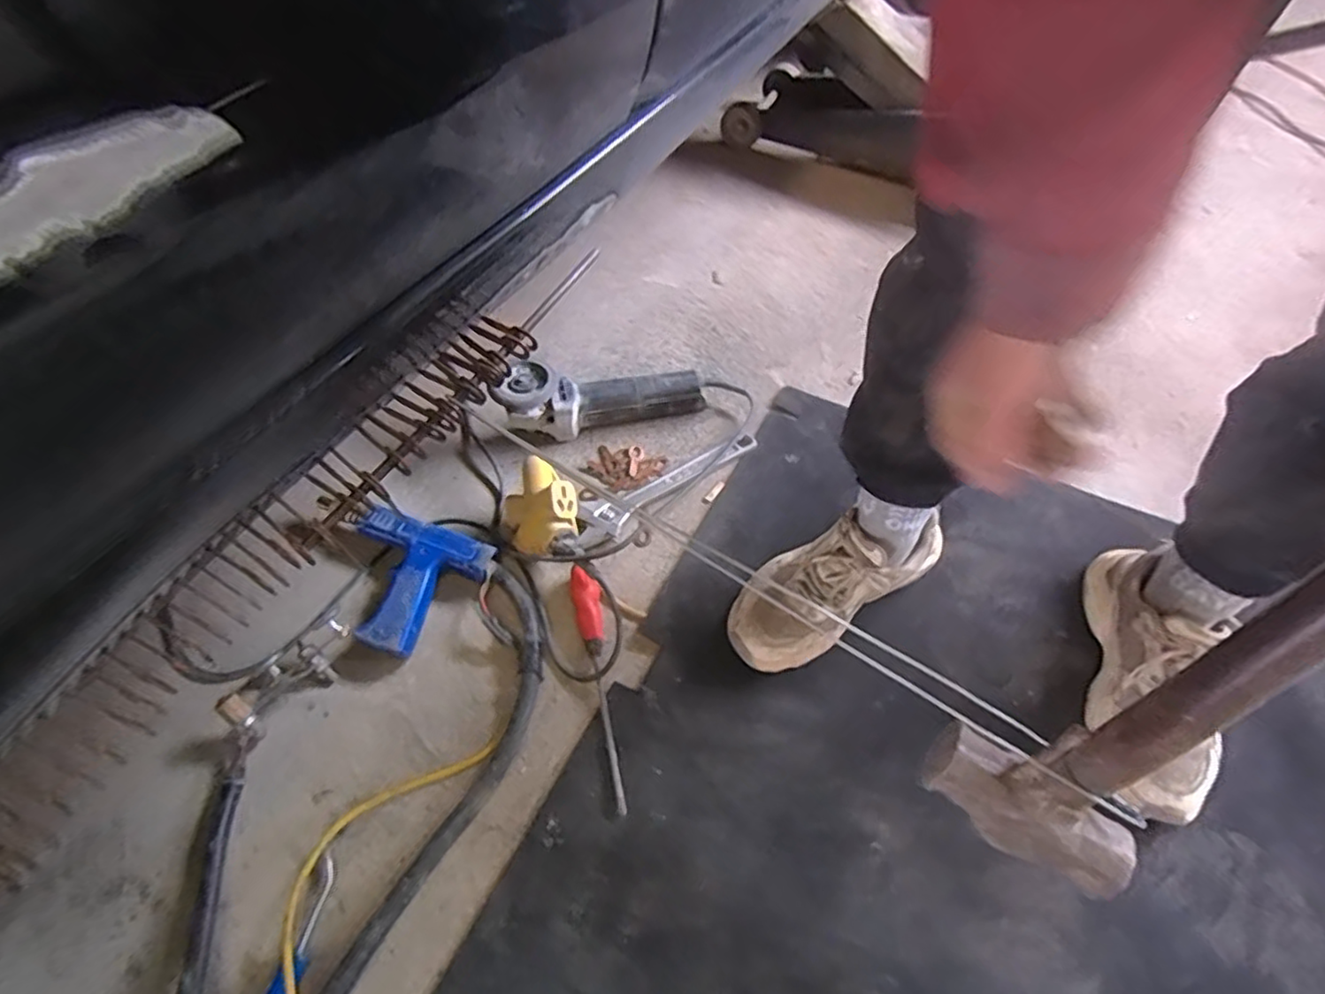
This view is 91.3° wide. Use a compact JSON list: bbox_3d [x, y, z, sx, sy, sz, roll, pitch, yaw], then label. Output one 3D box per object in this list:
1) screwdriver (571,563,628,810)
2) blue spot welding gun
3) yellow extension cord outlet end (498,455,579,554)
[{"bbox_3d":[-0.060,0.185,0.669,0.029,0.025,0.251,-12,56,-8],"label":"screwdriver"},{"bbox_3d":[-0.294,0.089,0.734,0.159,0.044,0.157,26,59,18],"label":"blue spot welding gun"},{"bbox_3d":[-0.141,0.018,0.760,0.103,0.048,0.101,-50,63,17],"label":"yellow extension cord outlet end"}]

